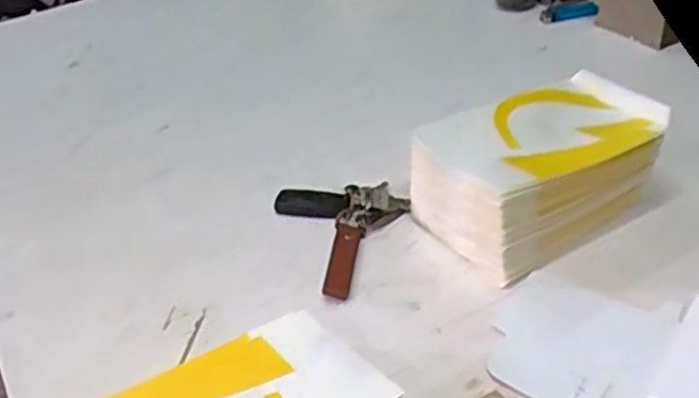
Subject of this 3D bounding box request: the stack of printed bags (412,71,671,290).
[{"bbox_3d":[0.159,-0.024,0.579,0.186,0.084,0.116,-22,40,-21],"label":"stack of printed bags"}]

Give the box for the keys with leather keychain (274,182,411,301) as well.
[{"bbox_3d":[0.004,0.020,0.600,0.103,0.019,0.132,-18,39,-16],"label":"keys with leather keychain"}]

